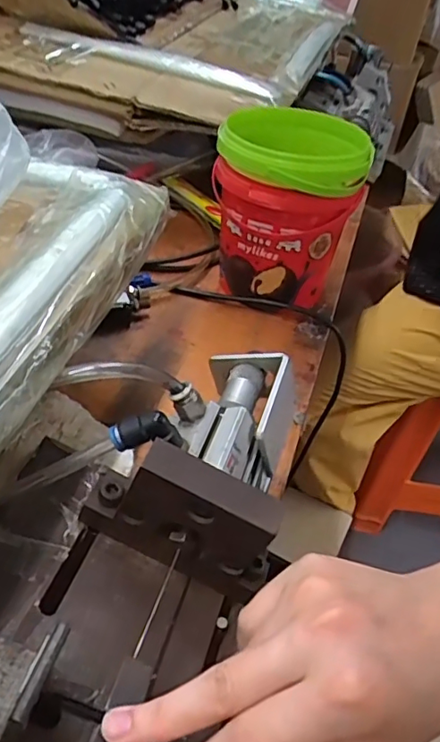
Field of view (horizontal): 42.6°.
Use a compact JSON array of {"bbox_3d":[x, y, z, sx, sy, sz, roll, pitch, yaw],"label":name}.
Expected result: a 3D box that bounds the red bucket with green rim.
[{"bbox_3d":[0.066,-0.154,0.543,0.131,0.149,0.140,10,41,5],"label":"red bucket with green rim"}]

